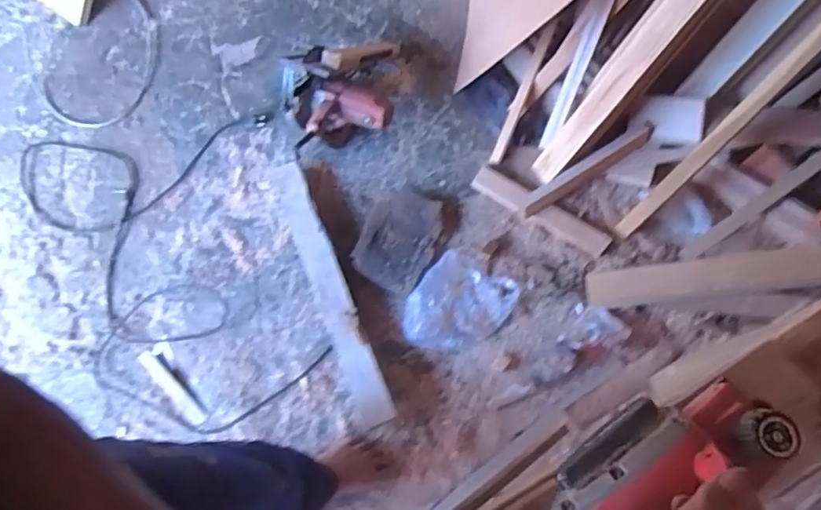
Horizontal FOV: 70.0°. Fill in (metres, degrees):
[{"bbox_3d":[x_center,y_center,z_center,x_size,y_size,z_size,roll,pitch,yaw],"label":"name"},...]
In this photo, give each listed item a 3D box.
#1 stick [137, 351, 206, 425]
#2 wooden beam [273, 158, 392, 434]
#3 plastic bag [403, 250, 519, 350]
[{"bbox_3d":[-0.515,0.286,1.265,0.209,0.009,0.027,43,78,14],"label":"stick"},{"bbox_3d":[-0.181,0.067,1.301,0.086,0.046,0.637,-20,72,-5],"label":"wooden beam"},{"bbox_3d":[0.103,0.117,1.300,0.188,0.030,0.232,37,76,12],"label":"plastic bag"}]

